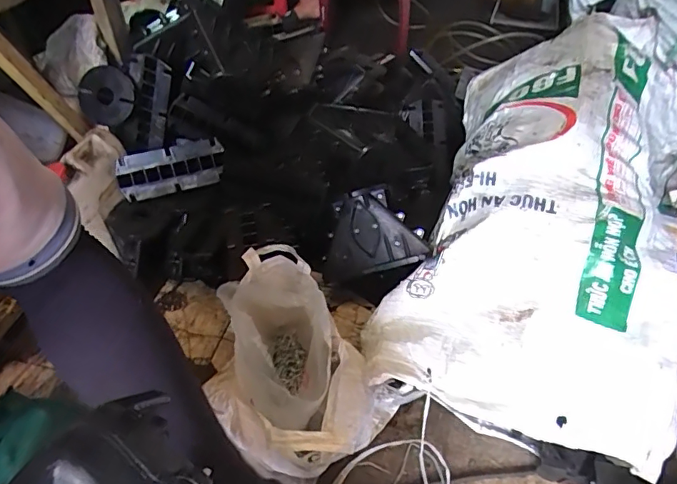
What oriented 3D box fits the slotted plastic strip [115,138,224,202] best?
[{"bbox_3d":[-0.336,-0.147,0.997,0.204,0.015,0.096,-14,88,-7],"label":"slotted plastic strip"}]

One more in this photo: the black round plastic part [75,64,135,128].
[{"bbox_3d":[-0.485,-0.303,1.037,0.127,0.118,0.020,21,26,7],"label":"black round plastic part"}]

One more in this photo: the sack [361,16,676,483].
[{"bbox_3d":[0.378,-0.083,0.918,0.446,0.274,0.811,15,46,15],"label":"sack"}]

